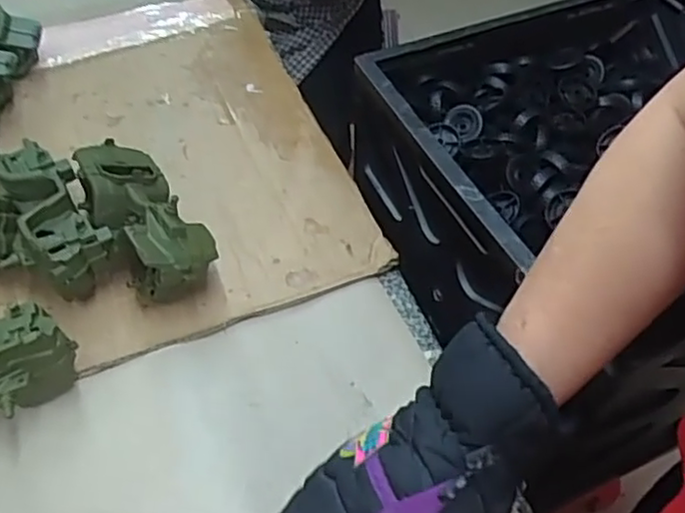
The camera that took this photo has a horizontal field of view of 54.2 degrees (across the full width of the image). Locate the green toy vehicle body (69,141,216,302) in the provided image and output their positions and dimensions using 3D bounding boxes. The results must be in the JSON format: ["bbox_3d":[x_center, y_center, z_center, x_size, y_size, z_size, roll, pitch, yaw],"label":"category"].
[{"bbox_3d":[-0.181,-0.032,0.619,0.076,0.076,0.175,-29,56,-22],"label":"green toy vehicle body"}]

